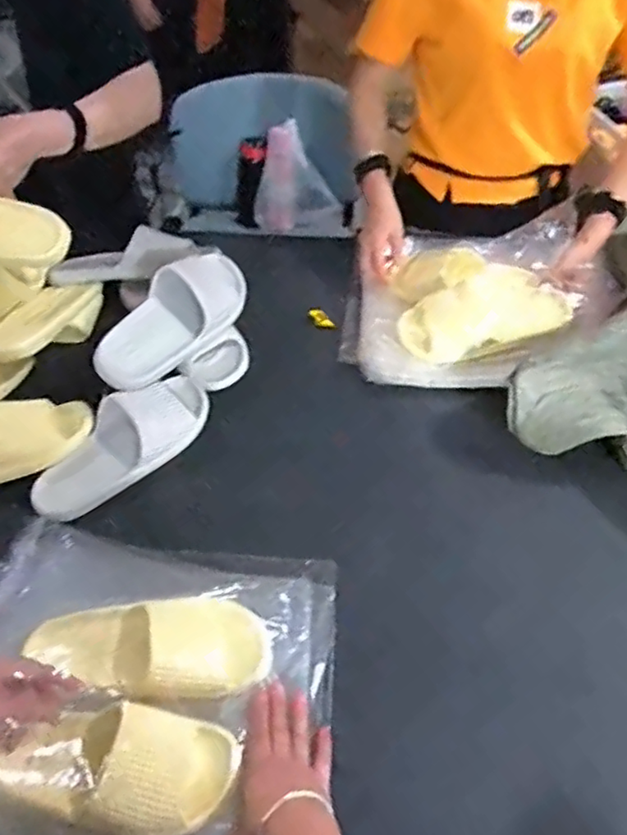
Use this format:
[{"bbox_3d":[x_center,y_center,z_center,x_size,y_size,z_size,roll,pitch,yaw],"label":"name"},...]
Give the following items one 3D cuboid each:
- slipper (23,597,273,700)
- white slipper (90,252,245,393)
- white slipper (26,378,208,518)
[{"bbox_3d":[-0.178,0.240,0.659,0.255,0.062,0.104,1,54,2],"label":"slipper"},{"bbox_3d":[-0.201,-0.139,0.897,0.116,0.066,0.269,44,59,-15],"label":"white slipper"},{"bbox_3d":[-0.253,0.032,0.821,0.262,0.053,0.100,-38,63,-25],"label":"white slipper"}]

